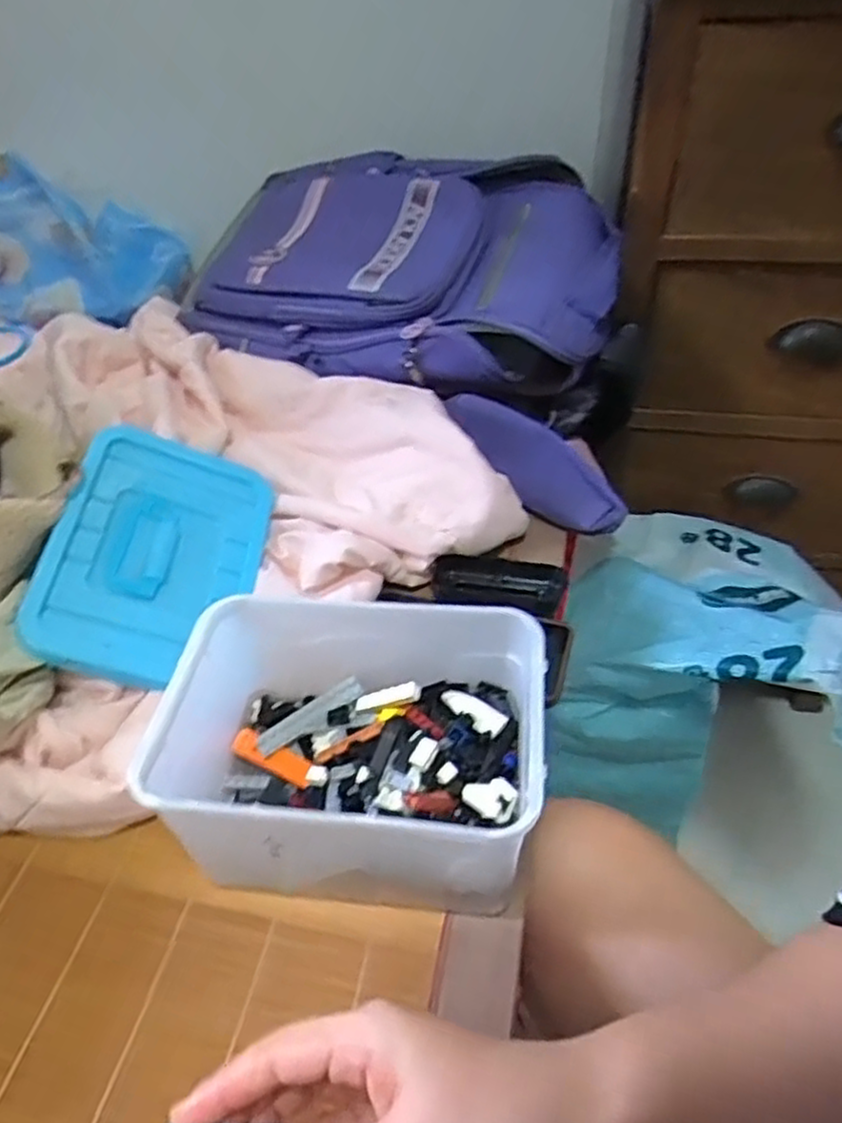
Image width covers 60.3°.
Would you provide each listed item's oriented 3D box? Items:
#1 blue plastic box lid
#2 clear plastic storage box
[{"bbox_3d":[-0.203,-0.007,0.566,0.148,0.013,0.215,20,50,-22],"label":"blue plastic box lid"},{"bbox_3d":[-0.045,0.117,0.448,0.228,0.108,0.147,4,42,7],"label":"clear plastic storage box"}]

